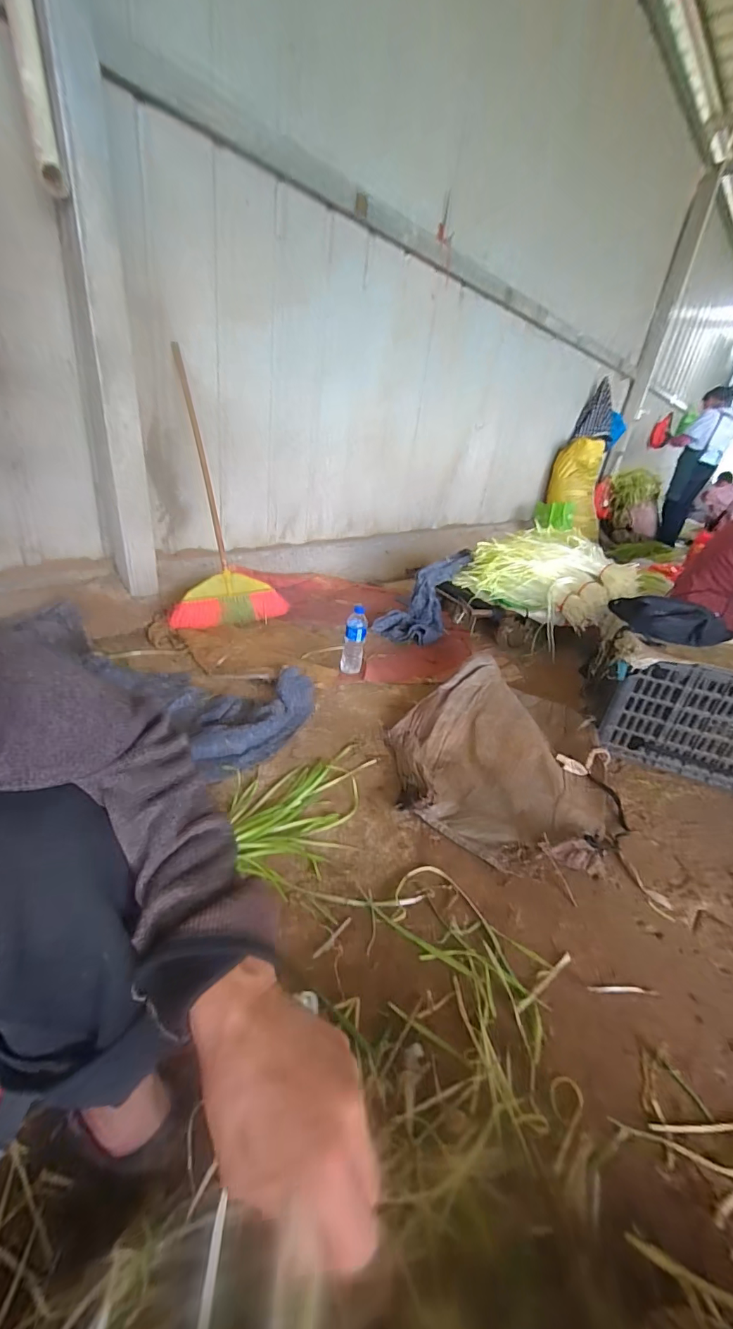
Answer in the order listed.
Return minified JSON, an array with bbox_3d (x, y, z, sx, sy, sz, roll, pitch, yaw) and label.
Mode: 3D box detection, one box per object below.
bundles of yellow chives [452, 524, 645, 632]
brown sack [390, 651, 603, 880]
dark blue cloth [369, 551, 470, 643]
[{"bbox_3d":[0.651,-0.326,1.645,0.561,0.252,0.311,28,33,34],"label":"bundles of yellow chives"},{"bbox_3d":[0.341,0.183,1.077,0.513,0.091,0.648,21,30,25],"label":"brown sack"},{"bbox_3d":[0.251,-0.269,1.727,0.189,0.152,0.515,27,73,31],"label":"dark blue cloth"}]

